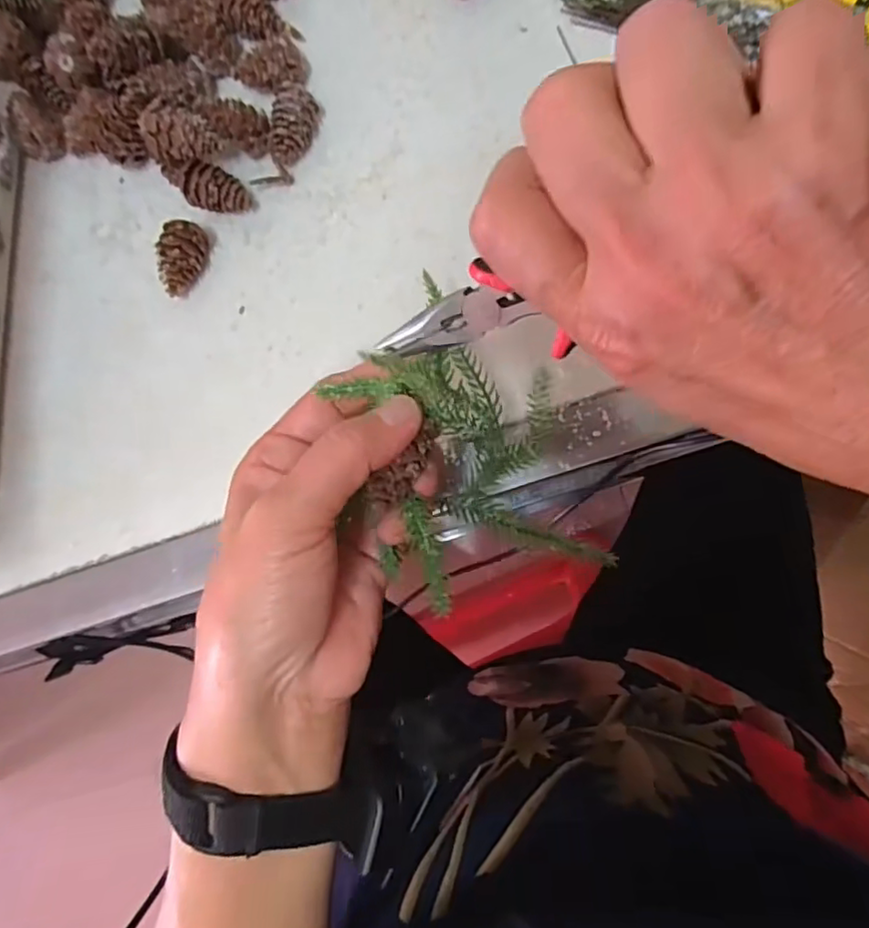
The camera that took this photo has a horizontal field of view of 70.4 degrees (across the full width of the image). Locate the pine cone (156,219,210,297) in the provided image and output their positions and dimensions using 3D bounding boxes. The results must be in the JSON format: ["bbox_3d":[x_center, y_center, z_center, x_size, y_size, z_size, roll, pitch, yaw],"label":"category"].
[{"bbox_3d":[-0.127,-0.103,0.310,0.019,0.022,0.035,5,87,7],"label":"pine cone"}]

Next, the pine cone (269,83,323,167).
[{"bbox_3d":[-0.070,-0.170,0.311,0.017,0.023,0.037,17,89,8],"label":"pine cone"}]

